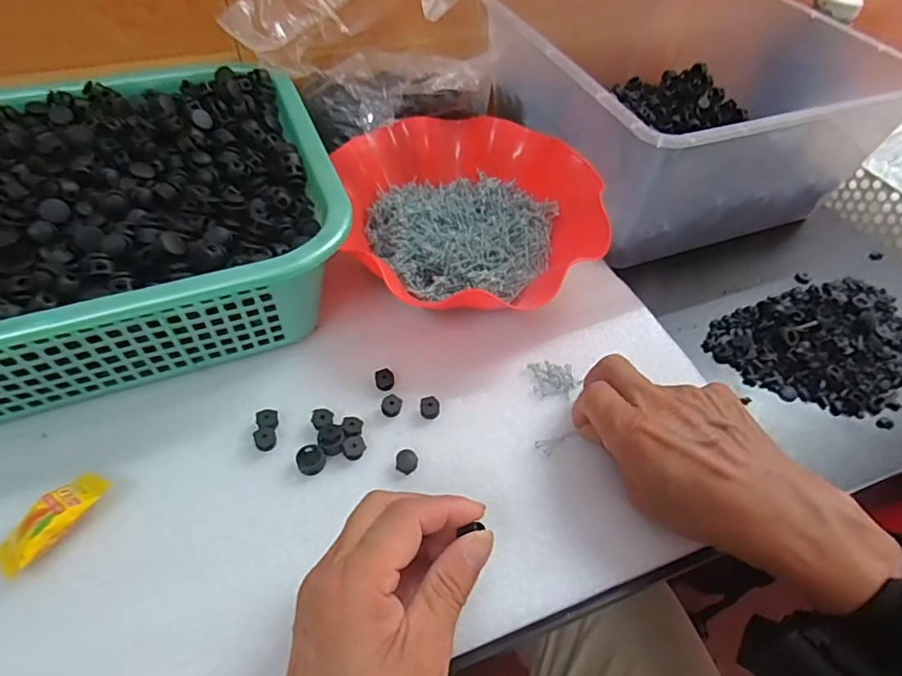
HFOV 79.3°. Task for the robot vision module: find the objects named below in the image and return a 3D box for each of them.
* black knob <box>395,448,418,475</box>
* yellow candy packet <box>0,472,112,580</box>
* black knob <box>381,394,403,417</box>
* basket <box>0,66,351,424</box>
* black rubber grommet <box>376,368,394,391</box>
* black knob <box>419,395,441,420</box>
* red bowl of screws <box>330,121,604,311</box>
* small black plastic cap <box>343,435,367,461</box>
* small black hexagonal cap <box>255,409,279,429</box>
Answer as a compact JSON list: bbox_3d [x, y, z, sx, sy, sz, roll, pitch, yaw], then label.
[{"bbox_3d":[-0.028,0.078,0.341,0.013,0.008,0.014,2,51,-2],"label":"black knob"},{"bbox_3d":[-0.220,0.100,0.300,0.025,0.012,0.059,25,53,16],"label":"yellow candy packet"},{"bbox_3d":[-0.040,0.046,0.364,0.012,0.009,0.013,2,51,-2],"label":"black knob"},{"bbox_3d":[-0.282,-0.073,0.387,0.380,0.096,0.275,-16,54,-16],"label":"basket"},{"bbox_3d":[-0.046,0.029,0.377,0.013,0.009,0.012,-6,51,-9],"label":"black rubber grommet"},{"bbox_3d":[-0.014,0.046,0.366,0.013,0.009,0.013,2,51,-2],"label":"black knob"},{"bbox_3d":[0.010,-0.107,0.457,0.193,0.066,0.205,2,51,-2],"label":"red bowl of screws"},{"bbox_3d":[-0.061,0.069,0.343,0.014,0.009,0.013,2,51,-2],"label":"small black plastic cap"},{"bbox_3d":[-0.119,0.053,0.353,0.013,0.006,0.012,-6,51,-9],"label":"small black hexagonal cap"}]

